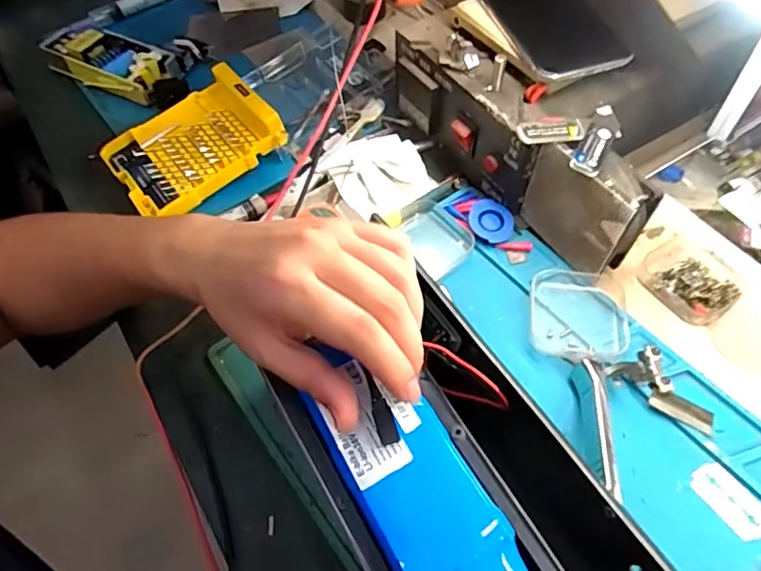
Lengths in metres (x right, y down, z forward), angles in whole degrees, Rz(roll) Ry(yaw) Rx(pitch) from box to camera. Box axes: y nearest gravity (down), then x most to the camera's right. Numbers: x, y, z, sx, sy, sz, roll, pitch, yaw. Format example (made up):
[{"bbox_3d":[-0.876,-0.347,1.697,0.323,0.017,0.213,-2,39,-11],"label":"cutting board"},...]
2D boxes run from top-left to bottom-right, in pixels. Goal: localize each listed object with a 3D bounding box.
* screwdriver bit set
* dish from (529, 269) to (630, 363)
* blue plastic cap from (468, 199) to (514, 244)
[{"bbox_3d":[-0.162,-0.125,0.465,0.129,0.040,0.107,-38,64,-21],"label":"screwdriver bit set"},{"bbox_3d":[0.138,0.020,0.379,0.065,0.013,0.065,7,57,6],"label":"dish"},{"bbox_3d":[0.086,-0.050,0.426,0.033,0.004,0.036,0,73,0],"label":"blue plastic cap"}]

